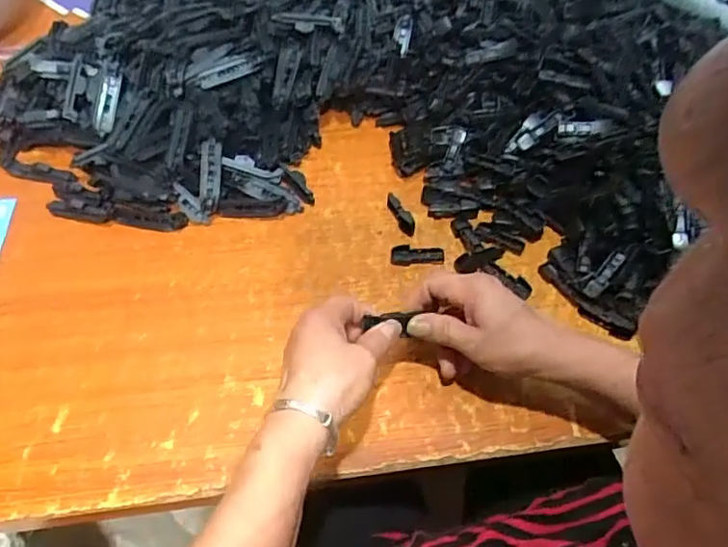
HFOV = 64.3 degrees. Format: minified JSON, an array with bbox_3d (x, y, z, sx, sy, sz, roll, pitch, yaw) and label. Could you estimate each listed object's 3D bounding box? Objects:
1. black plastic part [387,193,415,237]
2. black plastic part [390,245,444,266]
[{"bbox_3d":[0.038,-0.061,0.586,0.012,0.016,0.047,-23,60,-16],"label":"black plastic part"},{"bbox_3d":[0.051,-0.018,0.560,0.050,0.013,0.022,5,56,2],"label":"black plastic part"}]

